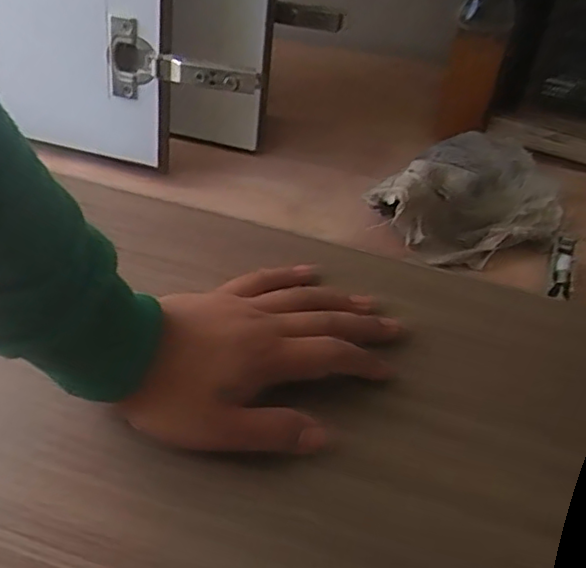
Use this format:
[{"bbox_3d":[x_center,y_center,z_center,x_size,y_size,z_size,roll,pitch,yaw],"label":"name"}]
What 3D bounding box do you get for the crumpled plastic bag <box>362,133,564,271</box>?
[{"bbox_3d":[0.154,-0.082,0.503,0.128,0.049,0.176,37,57,26],"label":"crumpled plastic bag"}]

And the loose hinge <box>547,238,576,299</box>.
[{"bbox_3d":[0.199,-0.011,0.460,0.014,0.016,0.057,18,51,13],"label":"loose hinge"}]

